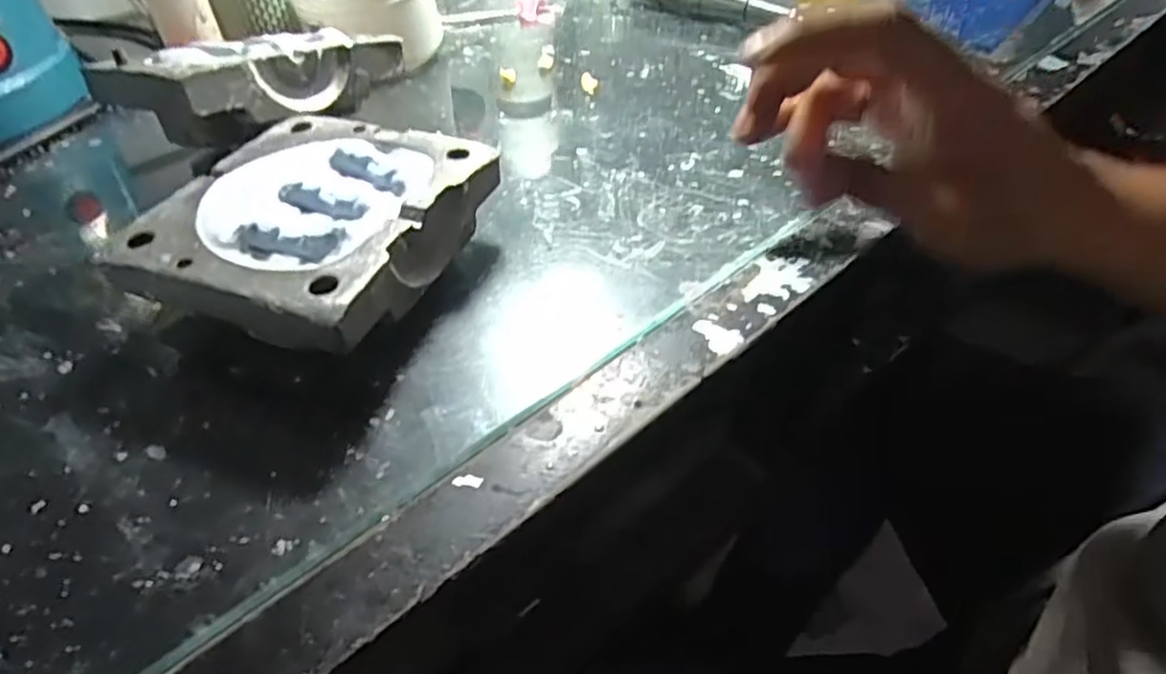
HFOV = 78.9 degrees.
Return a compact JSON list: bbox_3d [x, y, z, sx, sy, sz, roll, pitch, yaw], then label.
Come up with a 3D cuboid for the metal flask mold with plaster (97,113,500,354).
[{"bbox_3d":[-0.114,-0.042,0.306,0.117,0.045,0.130,13,45,16],"label":"metal flask mold with plaster"}]

